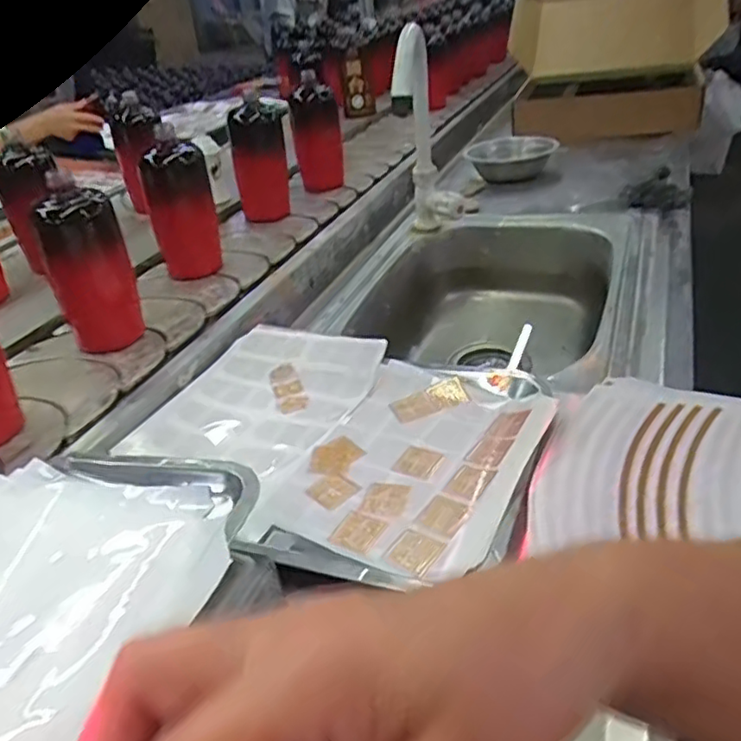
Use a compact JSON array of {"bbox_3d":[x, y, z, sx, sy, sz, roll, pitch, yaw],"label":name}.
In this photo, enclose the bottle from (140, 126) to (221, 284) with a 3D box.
[{"bbox_3d":[-0.243,-0.208,0.847,0.064,0.175,0.071,22,42,38],"label":"bottle"}]

